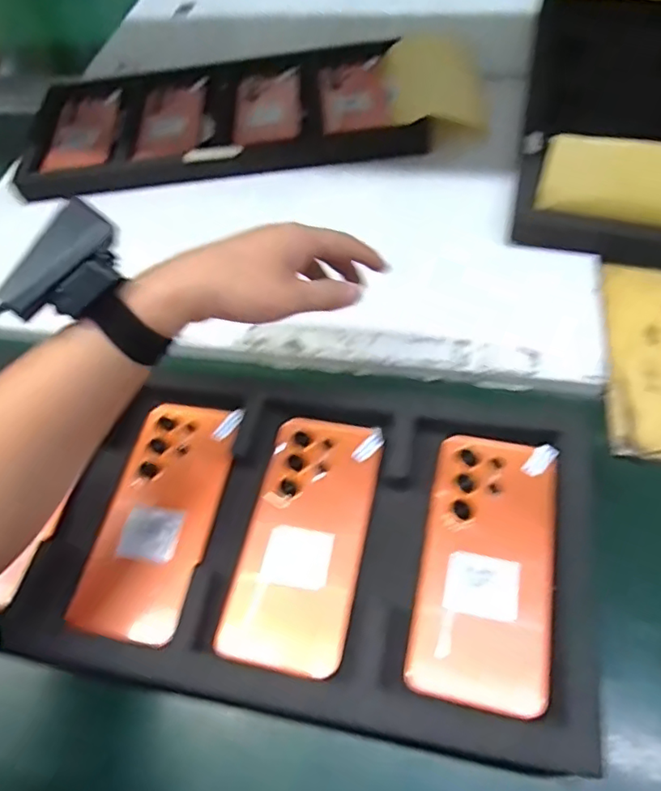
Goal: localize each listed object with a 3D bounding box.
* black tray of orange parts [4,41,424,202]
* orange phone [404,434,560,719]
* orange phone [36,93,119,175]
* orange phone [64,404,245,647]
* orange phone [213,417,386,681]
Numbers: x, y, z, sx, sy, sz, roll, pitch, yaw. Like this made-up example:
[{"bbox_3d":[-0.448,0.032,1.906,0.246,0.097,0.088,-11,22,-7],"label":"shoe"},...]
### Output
[{"bbox_3d":[-0.139,-0.359,0.694,0.467,0.030,0.254,-7,57,2],"label":"black tray of orange parts"},{"bbox_3d":[0.103,0.106,0.364,0.081,0.011,0.170,9,59,13],"label":"orange phone"},{"bbox_3d":[-0.313,-0.333,0.708,0.084,0.015,0.166,-8,57,2],"label":"orange phone"},{"bbox_3d":[-0.122,0.082,0.405,0.080,0.015,0.171,6,58,11],"label":"orange phone"},{"bbox_3d":[-0.016,0.093,0.383,0.079,0.007,0.170,8,59,12],"label":"orange phone"}]

